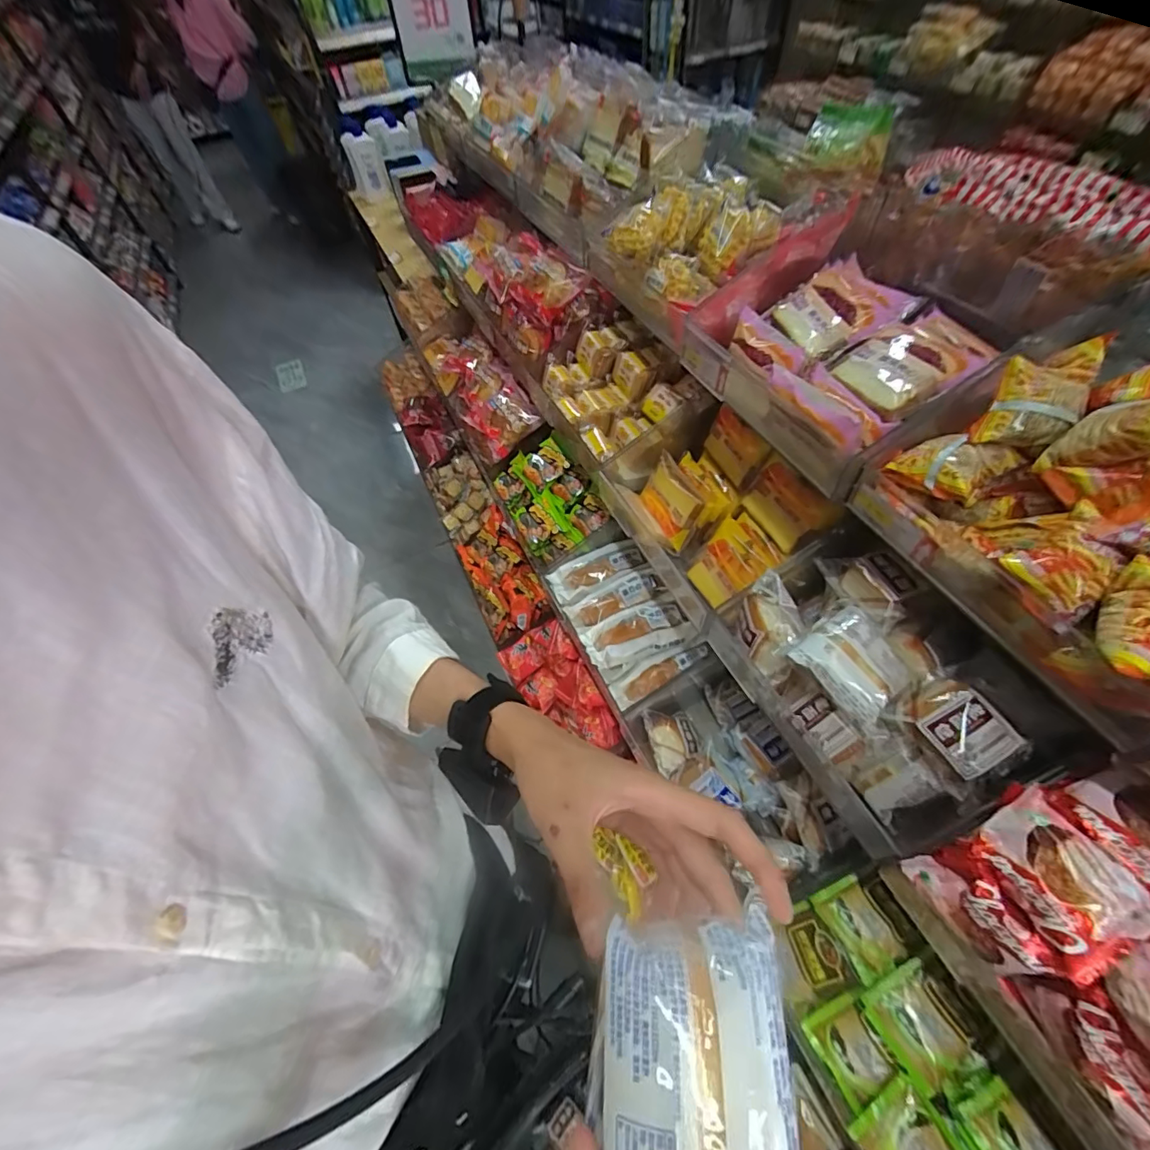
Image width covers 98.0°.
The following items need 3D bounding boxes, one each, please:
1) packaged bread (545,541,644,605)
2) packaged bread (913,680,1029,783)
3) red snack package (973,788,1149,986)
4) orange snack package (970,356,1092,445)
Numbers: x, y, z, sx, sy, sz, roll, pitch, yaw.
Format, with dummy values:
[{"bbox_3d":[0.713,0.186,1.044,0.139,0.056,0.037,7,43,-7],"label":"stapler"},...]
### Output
[{"bbox_3d":[0.037,-0.011,0.913,0.171,0.028,0.067,-21,58,-10],"label":"packaged bread"},{"bbox_3d":[0.382,0.155,0.487,0.071,0.045,0.092,-43,78,3],"label":"packaged bread"},{"bbox_3d":[0.365,0.231,0.379,0.080,0.028,0.100,-46,52,16],"label":"red snack package"},{"bbox_3d":[0.396,-0.143,0.433,0.064,0.030,0.065,18,95,9],"label":"orange snack package"}]

